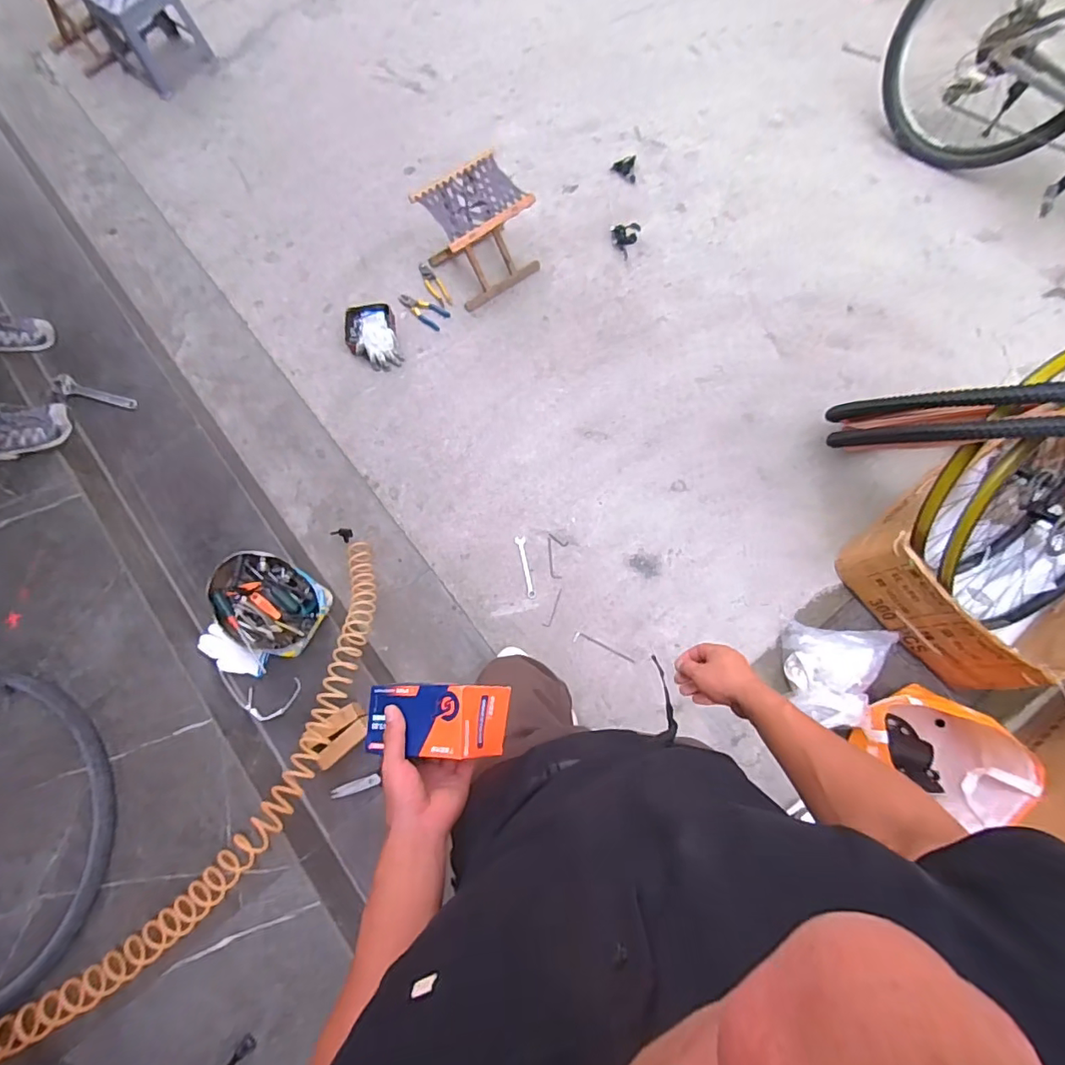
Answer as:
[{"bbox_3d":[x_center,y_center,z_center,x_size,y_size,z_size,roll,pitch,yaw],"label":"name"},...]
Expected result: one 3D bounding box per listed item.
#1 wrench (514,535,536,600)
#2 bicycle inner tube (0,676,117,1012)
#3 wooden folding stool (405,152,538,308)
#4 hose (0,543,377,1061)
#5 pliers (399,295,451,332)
[{"bbox_3d":[-0.021,0.105,1.572,0.031,0.009,0.192,-11,79,-1],"label":"wrench"},{"bbox_3d":[-1.278,0.694,1.178,0.640,0.051,0.709,-9,74,2],"label":"bicycle inner tube"},{"bbox_3d":[-0.171,-0.959,1.679,0.293,0.277,0.255,-34,79,-5],"label":"wooden folding stool"},{"bbox_3d":[-0.711,0.606,1.256,0.405,0.112,1.332,16,62,31],"label":"hose"},{"bbox_3d":[-0.373,-0.759,1.771,0.174,0.014,0.085,31,81,7],"label":"pliers"}]

